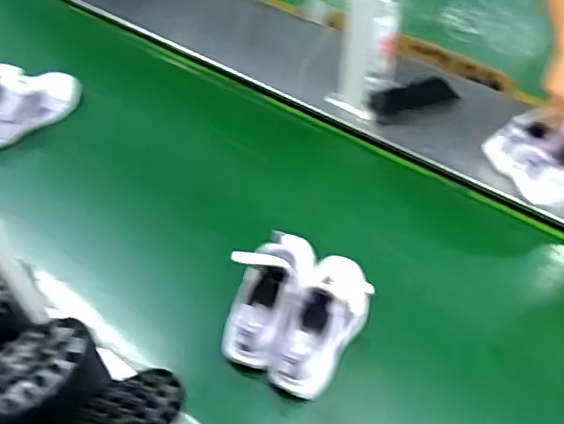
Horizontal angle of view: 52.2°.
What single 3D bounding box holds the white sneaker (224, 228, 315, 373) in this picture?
[{"bbox_3d":[-0.012,0.086,0.771,0.074,0.115,0.207,18,53,14],"label":"white sneaker"}]

